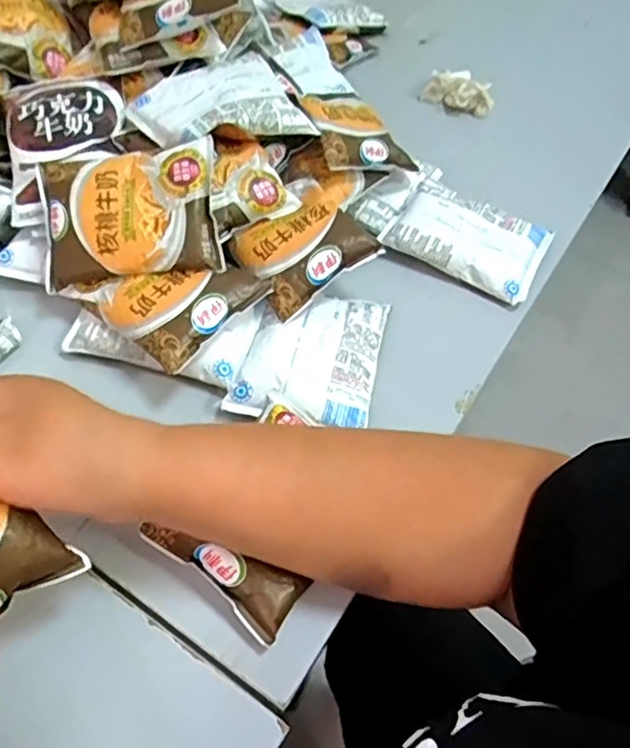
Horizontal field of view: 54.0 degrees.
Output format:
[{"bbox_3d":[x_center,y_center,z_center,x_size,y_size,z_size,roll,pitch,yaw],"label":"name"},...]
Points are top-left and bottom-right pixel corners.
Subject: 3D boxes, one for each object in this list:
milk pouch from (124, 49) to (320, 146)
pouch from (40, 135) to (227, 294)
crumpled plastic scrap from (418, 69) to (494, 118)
[{"bbox_3d":[-0.073,-0.209,0.484,0.126,0.031,0.088,-24,61,-20],"label":"milk pouch"},{"bbox_3d":[-0.133,-0.116,0.441,0.124,0.019,0.097,-7,81,2],"label":"pouch"},{"bbox_3d":[0.156,-0.302,0.665,0.075,0.037,0.027,27,57,13],"label":"crumpled plastic scrap"}]

